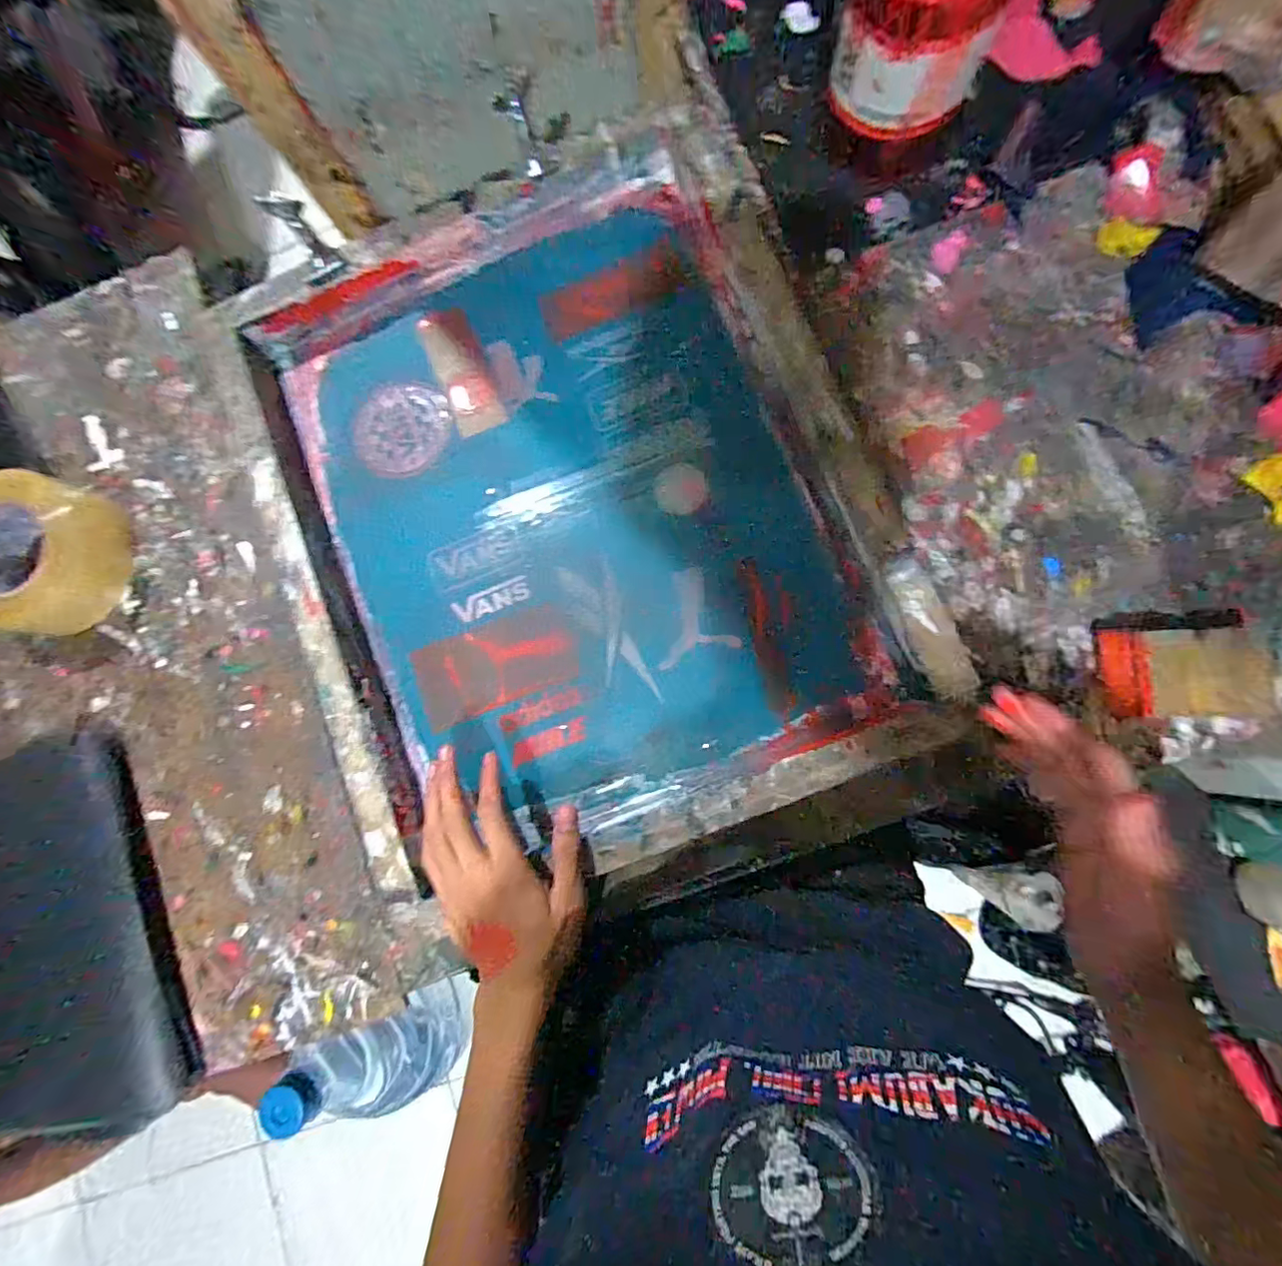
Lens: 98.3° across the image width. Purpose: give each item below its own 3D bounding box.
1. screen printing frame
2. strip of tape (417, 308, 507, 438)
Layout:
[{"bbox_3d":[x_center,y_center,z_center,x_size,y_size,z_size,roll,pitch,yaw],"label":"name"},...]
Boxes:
[{"bbox_3d":[-0.051,-0.095,0.442,0.439,0.046,0.536,-20,83,4],"label":"screen printing frame"},{"bbox_3d":[-0.158,-0.232,0.488,0.043,0.006,0.117,-24,83,4],"label":"strip of tape"}]

